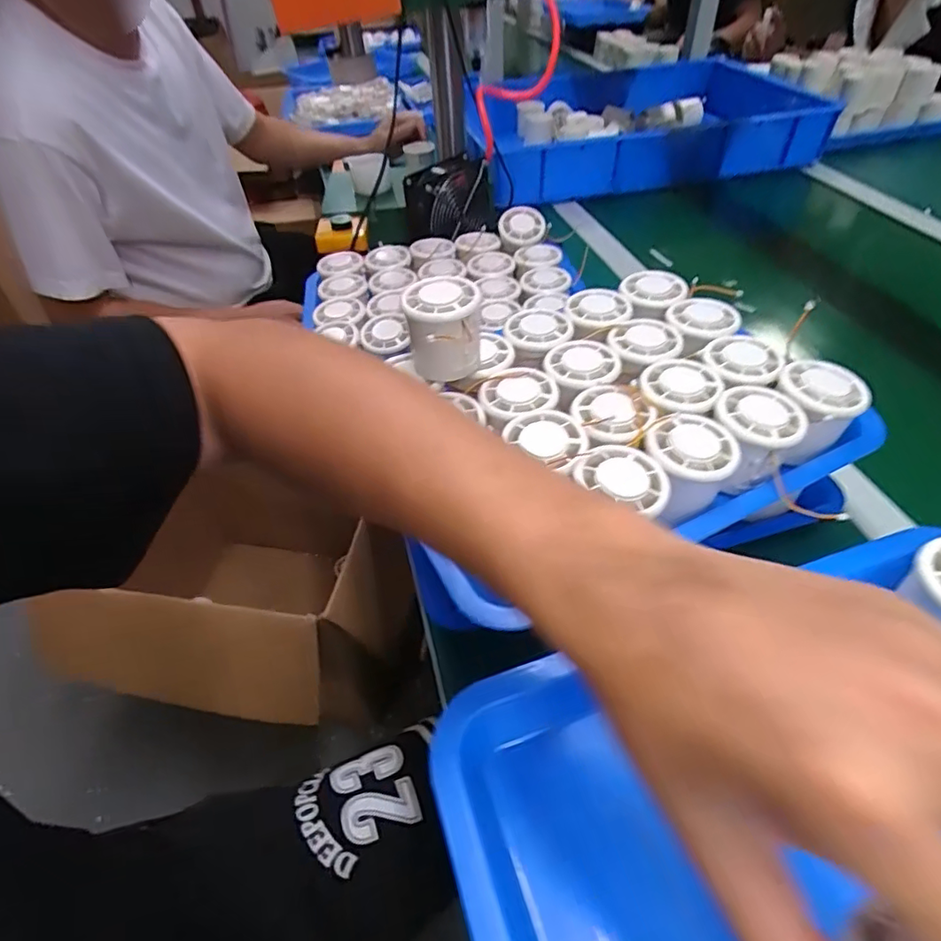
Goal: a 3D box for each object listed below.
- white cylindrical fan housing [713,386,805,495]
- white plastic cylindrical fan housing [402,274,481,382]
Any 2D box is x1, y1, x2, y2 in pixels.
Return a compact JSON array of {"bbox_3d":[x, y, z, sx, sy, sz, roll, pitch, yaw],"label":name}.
[{"bbox_3d":[0.193,-0.024,0.387,0.054,0.043,0.060,-5,46,-1],"label":"white cylindrical fan housing"},{"bbox_3d":[-0.019,-0.103,0.411,0.051,0.056,0.048,-3,46,1],"label":"white plastic cylindrical fan housing"}]

